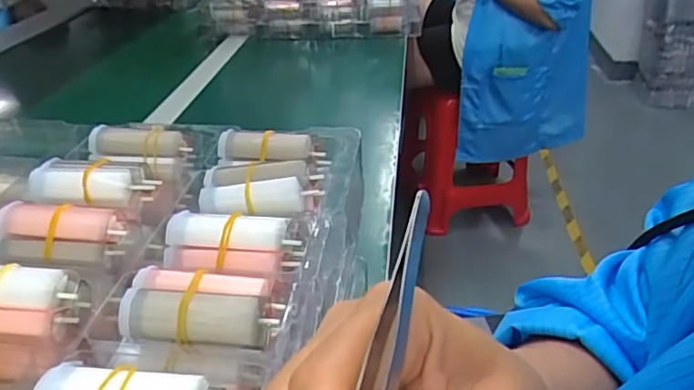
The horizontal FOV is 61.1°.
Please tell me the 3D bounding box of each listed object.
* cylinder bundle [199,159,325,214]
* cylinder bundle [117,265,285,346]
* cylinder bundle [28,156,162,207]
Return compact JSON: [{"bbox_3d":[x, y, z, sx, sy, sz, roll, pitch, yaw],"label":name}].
[{"bbox_3d":[-0.050,-0.005,0.335,0.067,0.022,0.027,2,31,5],"label":"cylinder bundle"},{"bbox_3d":[-0.065,0.049,0.261,0.065,0.016,0.029,3,31,6],"label":"cylinder bundle"},{"bbox_3d":[-0.155,-0.008,0.357,0.071,0.020,0.030,3,31,7],"label":"cylinder bundle"}]

